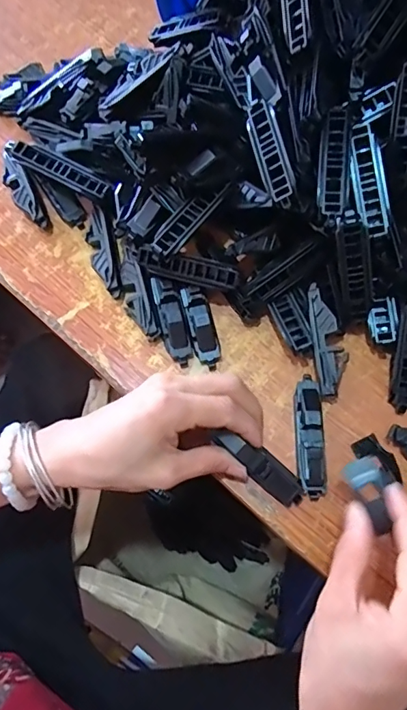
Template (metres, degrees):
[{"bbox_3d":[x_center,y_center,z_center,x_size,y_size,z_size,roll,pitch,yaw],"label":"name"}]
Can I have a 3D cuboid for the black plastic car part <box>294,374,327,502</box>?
[{"bbox_3d":[0.074,0.055,0.324,0.018,0.018,0.082,0,74,0],"label":"black plastic car part"}]

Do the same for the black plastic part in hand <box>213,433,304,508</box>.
[{"bbox_3d":[0.038,0.073,0.312,0.076,0.018,0.022,41,77,-16],"label":"black plastic part in hand"}]

